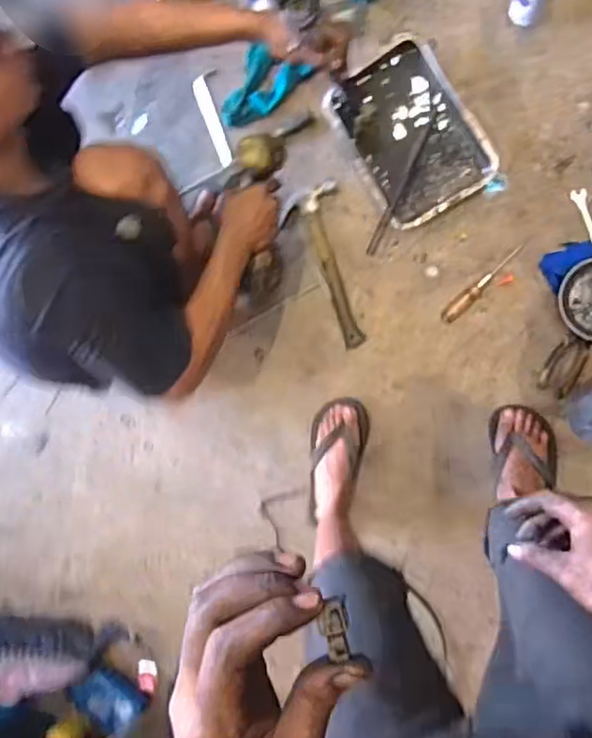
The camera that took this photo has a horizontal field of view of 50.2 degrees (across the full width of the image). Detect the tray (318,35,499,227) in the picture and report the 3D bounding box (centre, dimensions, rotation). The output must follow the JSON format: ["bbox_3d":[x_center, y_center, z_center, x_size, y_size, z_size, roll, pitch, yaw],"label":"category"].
[{"bbox_3d":[0.202,-0.426,1.152,0.200,0.063,0.294,-32,89,14],"label":"tray"}]

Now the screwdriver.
[{"bbox_3d":[0.346,-0.157,1.181,0.189,0.023,0.031,-44,86,13],"label":"screwdriver"}]

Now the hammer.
[{"bbox_3d":[0.061,-0.191,1.218,0.110,0.023,0.312,-15,93,13],"label":"hammer"}]

